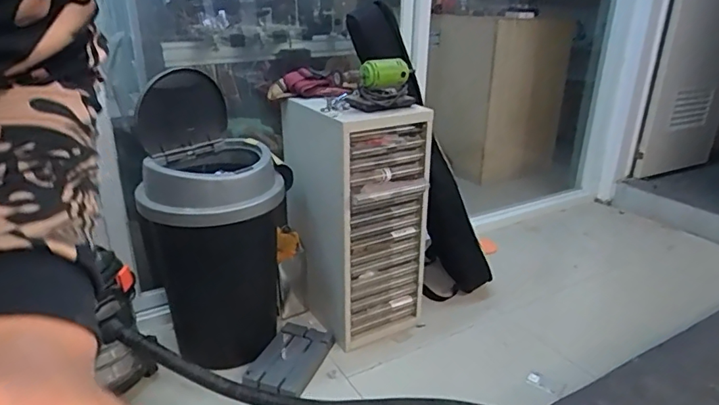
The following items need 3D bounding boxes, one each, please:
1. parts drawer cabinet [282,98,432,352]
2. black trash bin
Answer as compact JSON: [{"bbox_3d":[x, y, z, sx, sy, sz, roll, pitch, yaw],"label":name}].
[{"bbox_3d":[-0.022,0.038,1.533,0.283,0.687,0.367,-15,28,-35],"label":"parts drawer cabinet"},{"bbox_3d":[-0.371,0.029,1.380,0.313,0.668,0.311,-3,23,-10],"label":"black trash bin"}]

